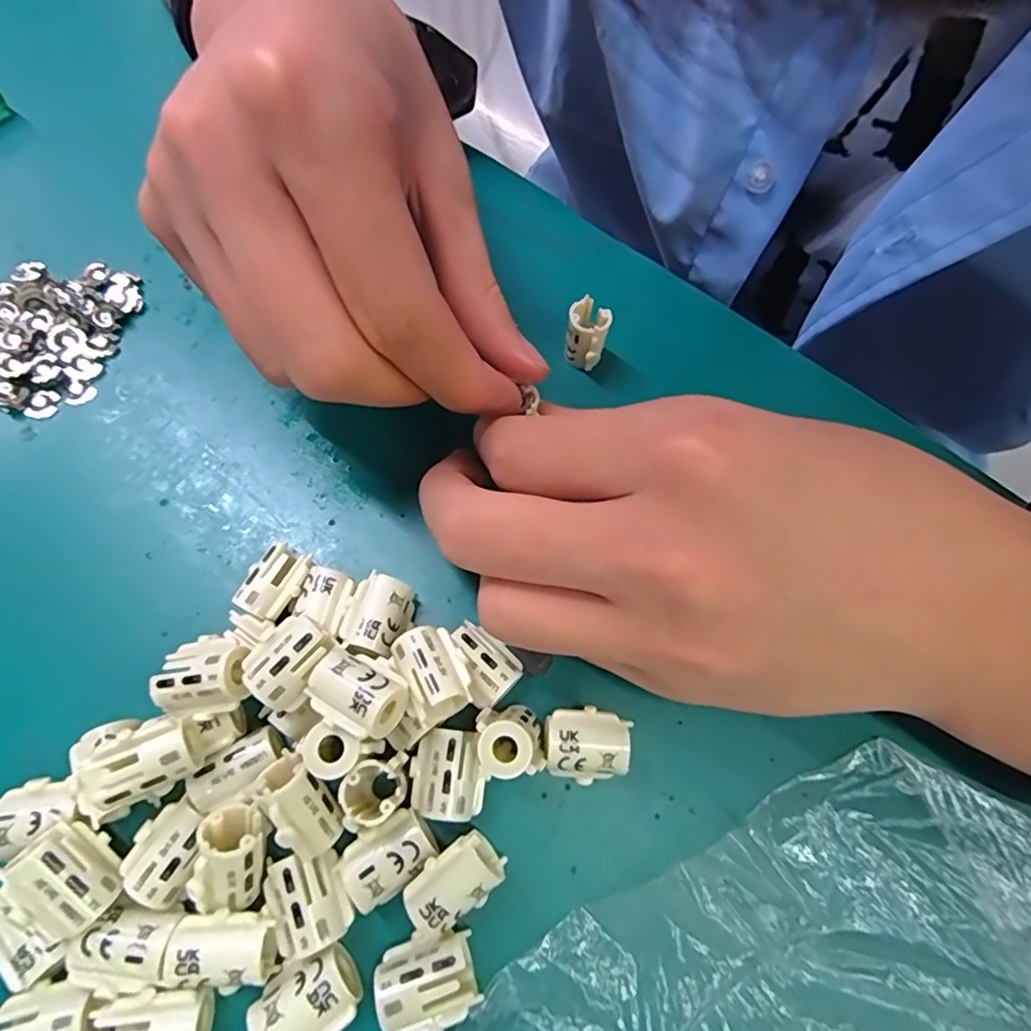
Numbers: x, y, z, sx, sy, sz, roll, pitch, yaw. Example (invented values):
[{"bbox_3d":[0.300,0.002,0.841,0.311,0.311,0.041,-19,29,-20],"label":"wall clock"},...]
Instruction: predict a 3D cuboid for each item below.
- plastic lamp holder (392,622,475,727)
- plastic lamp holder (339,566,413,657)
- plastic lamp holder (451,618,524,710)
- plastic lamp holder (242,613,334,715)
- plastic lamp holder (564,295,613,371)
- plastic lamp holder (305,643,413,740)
[{"bbox_3d":[-0.021,0.041,0.155,0.017,0.013,0.024,-26,71,-13],"label":"plastic lamp holder"},{"bbox_3d":[-0.039,0.029,0.172,0.018,0.017,0.022,25,68,7],"label":"plastic lamp holder"},{"bbox_3d":[-0.010,0.042,0.168,0.017,0.013,0.022,-40,75,-17],"label":"plastic lamp holder"},{"bbox_3d":[-0.058,0.038,0.155,0.018,0.015,0.021,40,71,13],"label":"plastic lamp holder"},{"bbox_3d":[0.024,-0.063,0.208,0.014,0.019,0.016,15,70,3],"label":"plastic lamp holder"},{"bbox_3d":[-0.039,0.045,0.150,0.025,0.018,0.019,30,69,9],"label":"plastic lamp holder"}]

